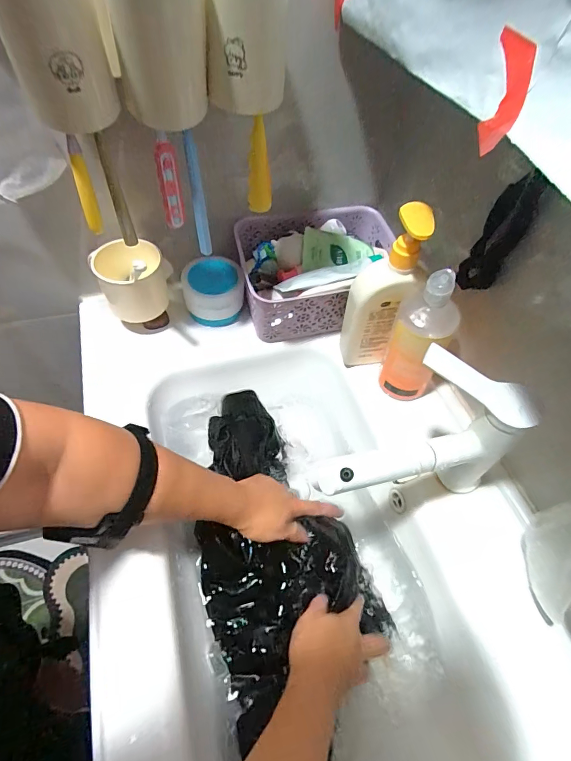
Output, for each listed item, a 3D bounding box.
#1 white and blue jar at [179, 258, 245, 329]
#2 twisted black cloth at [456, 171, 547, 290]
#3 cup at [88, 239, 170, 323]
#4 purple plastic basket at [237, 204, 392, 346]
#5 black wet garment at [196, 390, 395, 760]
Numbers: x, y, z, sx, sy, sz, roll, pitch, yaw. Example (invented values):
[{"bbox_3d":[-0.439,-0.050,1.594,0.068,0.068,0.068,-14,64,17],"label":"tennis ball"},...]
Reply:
[{"bbox_3d":[-0.108,-0.128,0.592,0.088,0.083,0.074,-8,55,-11],"label":"white and blue jar"},{"bbox_3d":[0.222,-0.149,0.409,0.038,0.128,0.026,28,56,14],"label":"twisted black cloth"},{"bbox_3d":[-0.206,-0.130,0.529,0.086,0.082,0.071,-9,56,-12],"label":"cup"},{"bbox_3d":[0.050,-0.163,0.605,0.234,0.111,0.172,-6,55,-10],"label":"purple plastic basket"},{"bbox_3d":[-0.026,0.173,0.484,0.184,0.063,0.352,-18,58,-18],"label":"black wet garment"}]

